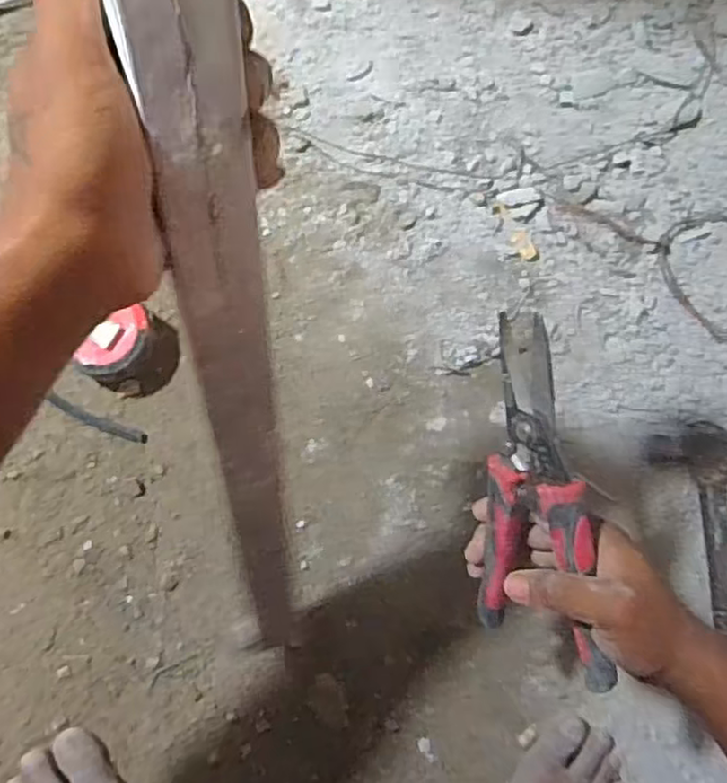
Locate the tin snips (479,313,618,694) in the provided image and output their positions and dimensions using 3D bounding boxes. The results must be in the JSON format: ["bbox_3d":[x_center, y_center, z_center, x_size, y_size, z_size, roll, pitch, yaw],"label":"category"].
[{"bbox_3d":[0.101,0.060,0.406,0.022,0.076,0.203,-16,110,-29],"label":"tin snips"}]

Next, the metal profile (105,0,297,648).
[{"bbox_3d":[-0.060,-0.011,0.320,0.037,0.507,0.010,-4,47,-6],"label":"metal profile"}]

